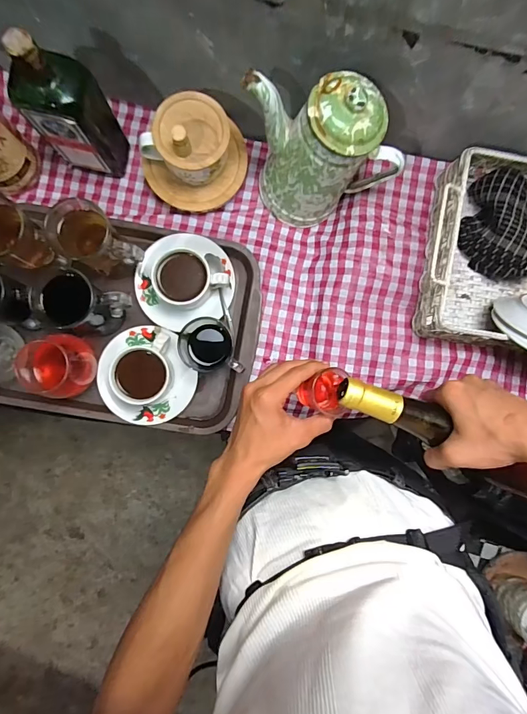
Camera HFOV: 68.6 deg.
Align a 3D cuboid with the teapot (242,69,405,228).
[{"bbox_3d":[0.079,-0.273,0.513,0.167,0.206,0.118,-17,91,-3],"label":"teapot"}]

